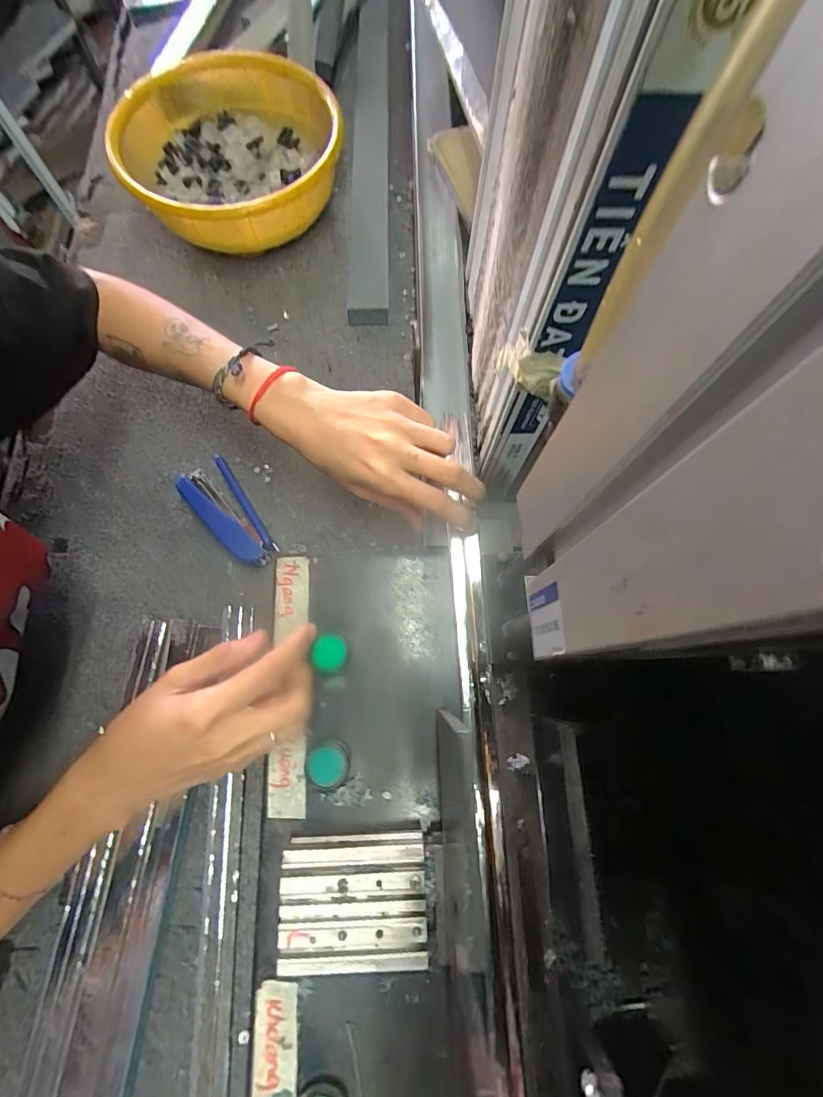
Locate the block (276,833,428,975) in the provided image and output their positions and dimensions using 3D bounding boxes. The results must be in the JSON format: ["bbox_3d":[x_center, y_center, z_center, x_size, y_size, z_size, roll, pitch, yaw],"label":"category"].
[{"bbox_3d":[-0.032,0.197,0.250,0.079,0.027,0.062,-2,74,-2],"label":"block"}]

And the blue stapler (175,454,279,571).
[{"bbox_3d":[-0.164,-0.030,0.393,0.045,0.025,0.104,-34,77,-10],"label":"blue stapler"}]

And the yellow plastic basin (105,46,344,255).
[{"bbox_3d":[-0.182,-0.382,0.433,0.219,0.072,0.188,-5,74,-3],"label":"yellow plastic basin"}]

